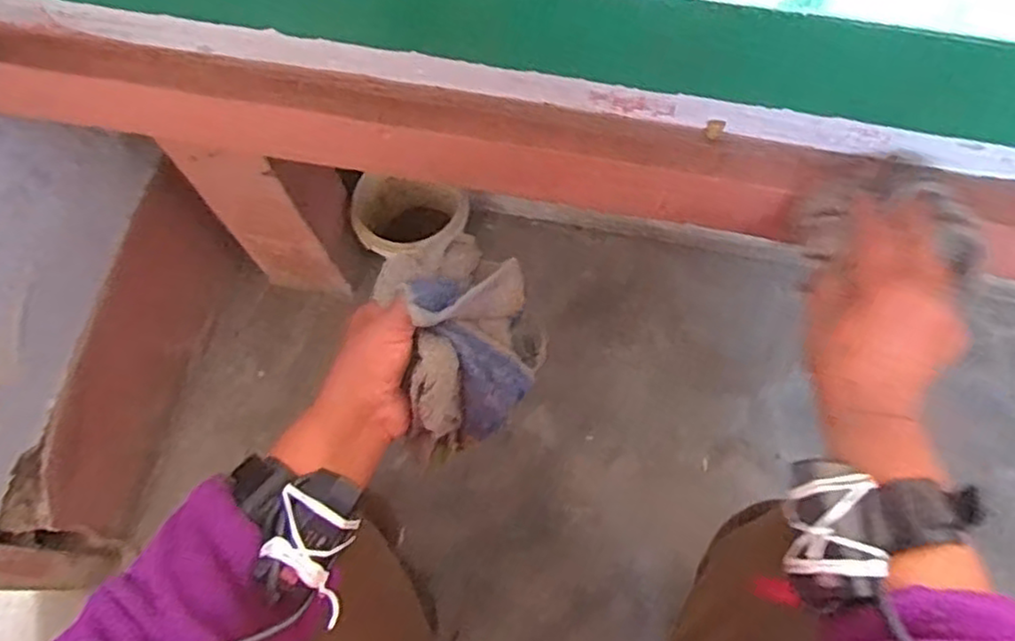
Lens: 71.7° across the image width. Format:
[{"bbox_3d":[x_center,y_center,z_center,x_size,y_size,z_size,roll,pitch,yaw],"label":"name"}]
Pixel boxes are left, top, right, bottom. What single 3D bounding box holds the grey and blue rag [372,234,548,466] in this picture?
[{"bbox_3d":[-0.033,0.013,0.506,0.111,0.116,0.120,-26,70,-8],"label":"grey and blue rag"}]

